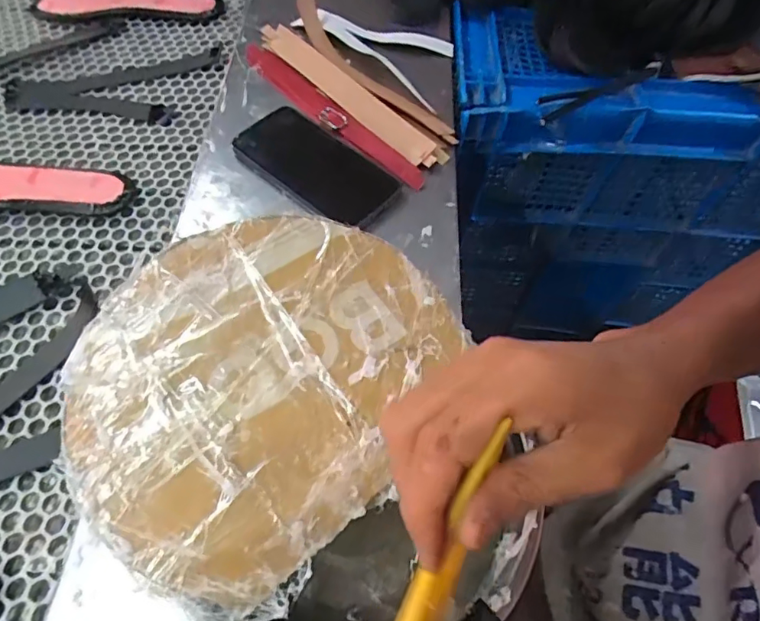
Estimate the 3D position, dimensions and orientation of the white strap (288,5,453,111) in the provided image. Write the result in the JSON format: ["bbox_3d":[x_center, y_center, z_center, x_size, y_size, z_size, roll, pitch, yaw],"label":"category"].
[{"bbox_3d":[0.010,-0.287,0.560,0.194,0.019,0.098,37,64,18],"label":"white strap"}]

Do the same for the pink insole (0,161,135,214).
[{"bbox_3d":[-0.355,-0.115,0.485,0.235,0.018,0.076,-5,59,-5],"label":"pink insole"}]

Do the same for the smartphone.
[{"bbox_3d":[-0.059,-0.133,0.473,0.146,0.015,0.080,36,64,18],"label":"smartphone"}]

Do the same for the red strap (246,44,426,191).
[{"bbox_3d":[-0.054,-0.199,0.515,0.030,0.009,0.259,-37,67,-21],"label":"red strap"}]

